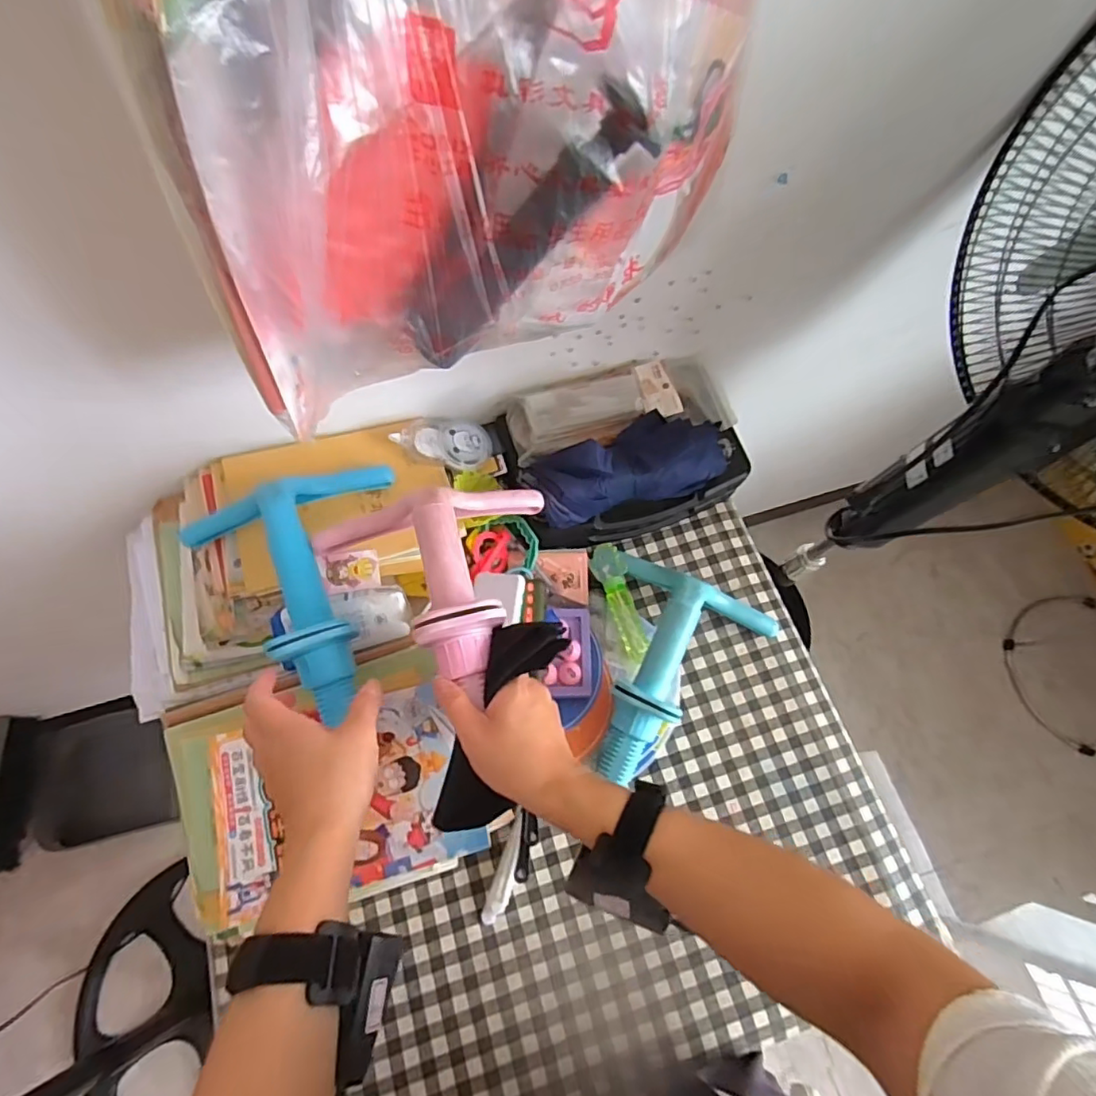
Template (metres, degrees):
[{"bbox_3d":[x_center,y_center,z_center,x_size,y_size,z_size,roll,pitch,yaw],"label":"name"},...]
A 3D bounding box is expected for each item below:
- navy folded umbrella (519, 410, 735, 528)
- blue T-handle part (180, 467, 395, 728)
[{"bbox_3d":[0.085,-0.089,0.595,0.218,0.056,0.084,-20,70,-9],"label":"navy folded umbrella"},{"bbox_3d":[-0.218,0.036,0.506,0.193,0.063,0.230,-19,64,-9],"label":"blue T-handle part"}]

